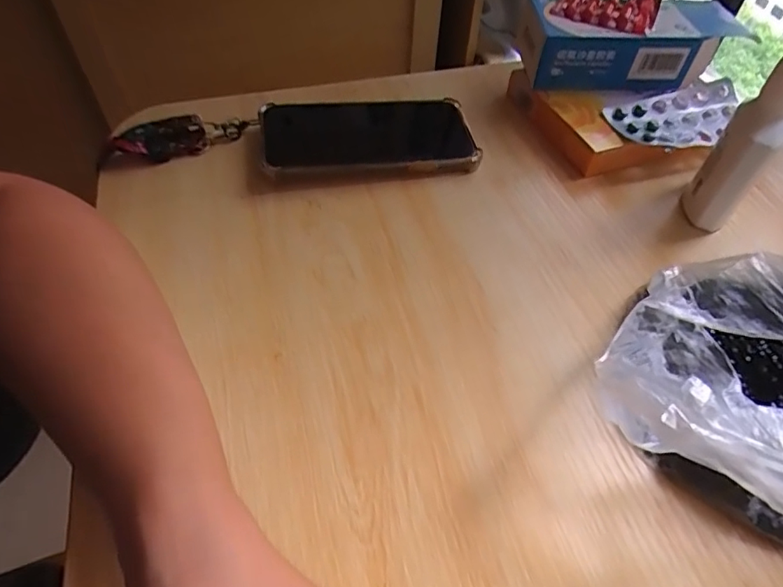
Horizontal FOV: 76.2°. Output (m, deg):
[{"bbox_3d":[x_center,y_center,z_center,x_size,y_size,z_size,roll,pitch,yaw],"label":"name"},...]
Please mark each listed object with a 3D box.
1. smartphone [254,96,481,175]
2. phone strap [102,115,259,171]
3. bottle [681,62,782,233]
[{"bbox_3d":[-0.018,-0.121,0.381,0.157,0.013,0.083,-4,52,-7],"label":"smartphone"},{"bbox_3d":[-0.160,-0.118,0.378,0.115,0.022,0.030,-19,56,-18],"label":"phone strap"},{"bbox_3d":[0.221,-0.087,0.316,0.031,0.116,0.029,30,56,18],"label":"bottle"}]

